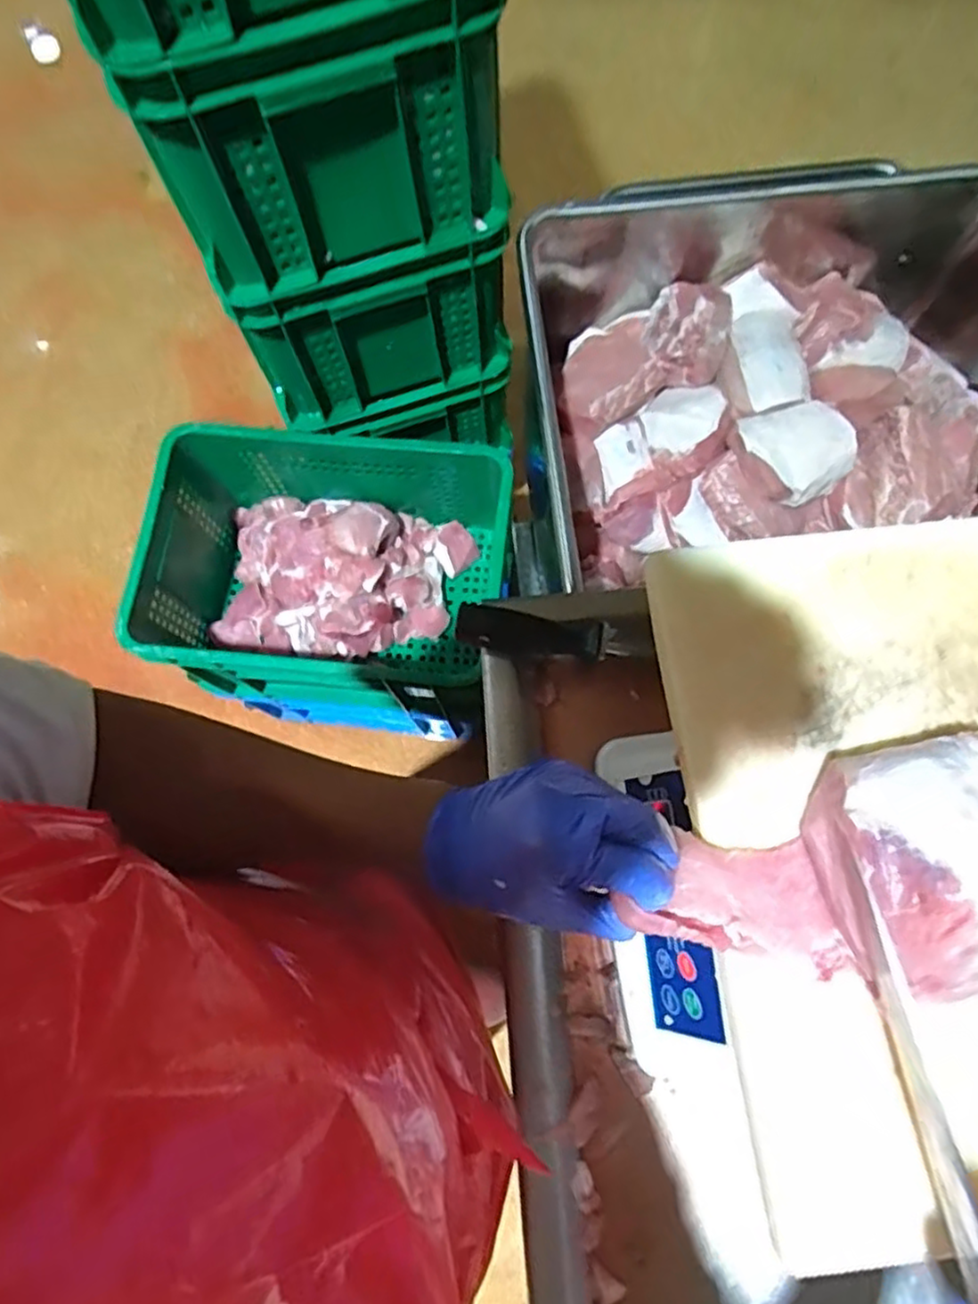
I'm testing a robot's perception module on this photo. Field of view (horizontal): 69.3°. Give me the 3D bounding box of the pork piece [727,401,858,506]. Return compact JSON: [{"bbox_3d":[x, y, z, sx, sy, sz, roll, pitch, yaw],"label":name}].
[{"bbox_3d":[0.411,-0.268,0.954,0.158,0.053,0.135,-15,75,-3],"label":"pork piece"}]

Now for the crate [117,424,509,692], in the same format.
[{"bbox_3d":[-0.252,-0.129,1.128,0.527,0.268,0.376,4,75,2],"label":"crate"}]

